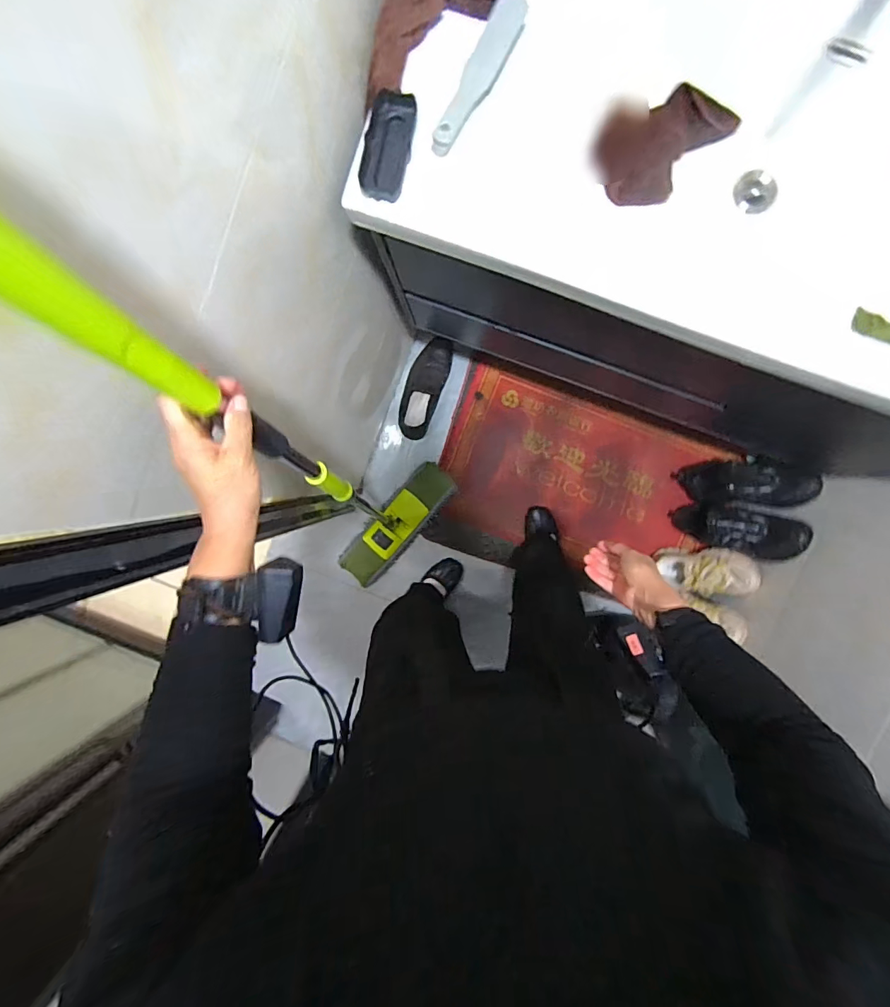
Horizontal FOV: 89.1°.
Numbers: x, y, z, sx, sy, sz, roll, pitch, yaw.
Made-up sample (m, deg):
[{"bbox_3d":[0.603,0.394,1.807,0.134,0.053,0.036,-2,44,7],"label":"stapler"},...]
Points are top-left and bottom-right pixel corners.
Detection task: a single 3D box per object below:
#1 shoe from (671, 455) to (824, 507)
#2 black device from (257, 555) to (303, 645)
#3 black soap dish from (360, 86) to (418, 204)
[{"bbox_3d":[0.747,-0.057,1.145,0.306,0.106,0.126,6,94,30],"label":"shoe"},{"bbox_3d":[-0.137,0.081,0.381,0.025,0.035,0.071,6,94,4],"label":"black device"},{"bbox_3d":[-0.066,-0.410,0.523,0.052,0.019,0.110,10,94,4],"label":"black soap dish"}]

